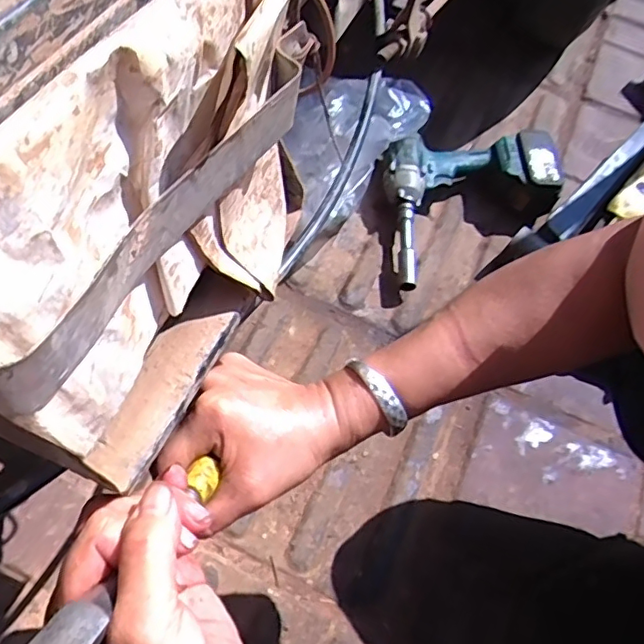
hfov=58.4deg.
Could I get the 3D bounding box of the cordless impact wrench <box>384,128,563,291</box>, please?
[{"bbox_3d":[0.195,-0.183,0.816,0.327,0.073,0.181,-32,66,-18],"label":"cordless impact wrench"}]

